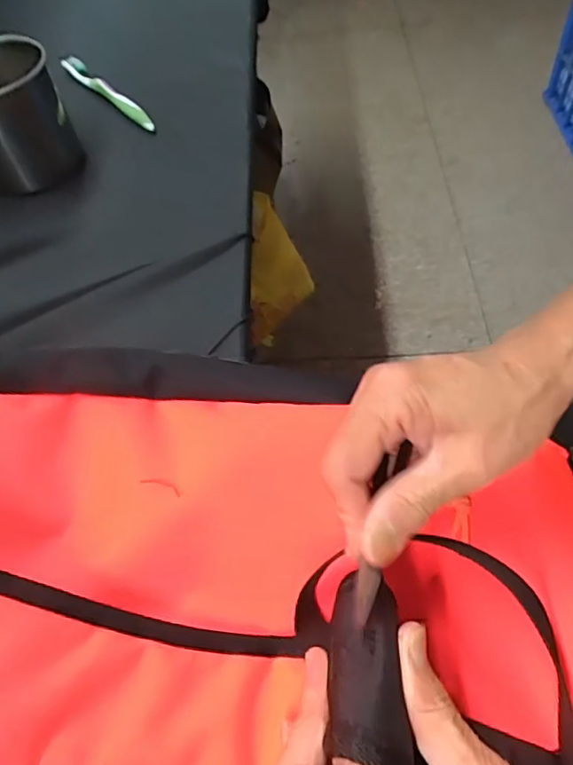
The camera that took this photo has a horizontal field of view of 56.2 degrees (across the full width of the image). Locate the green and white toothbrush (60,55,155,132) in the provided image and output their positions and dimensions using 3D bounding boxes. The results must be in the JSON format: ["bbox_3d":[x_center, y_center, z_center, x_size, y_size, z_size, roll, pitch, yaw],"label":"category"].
[{"bbox_3d":[-0.190,-0.310,0.577,0.015,0.023,0.179,-38,62,-19],"label":"green and white toothbrush"}]

